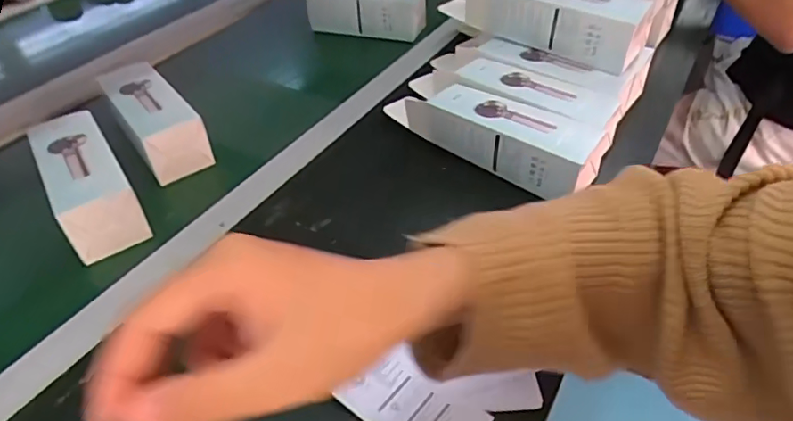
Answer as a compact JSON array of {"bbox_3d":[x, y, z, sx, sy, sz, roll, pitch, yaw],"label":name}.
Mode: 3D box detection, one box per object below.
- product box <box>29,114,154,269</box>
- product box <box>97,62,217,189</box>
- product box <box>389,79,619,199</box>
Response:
[{"bbox_3d":[-0.287,-0.030,0.500,0.063,0.052,0.165,-27,47,-24],"label":"product box"},{"bbox_3d":[-0.264,-0.100,0.577,0.064,0.050,0.170,-29,48,-25],"label":"product box"},{"bbox_3d":[0.087,-0.078,0.526,0.214,0.055,0.065,19,46,23],"label":"product box"}]

